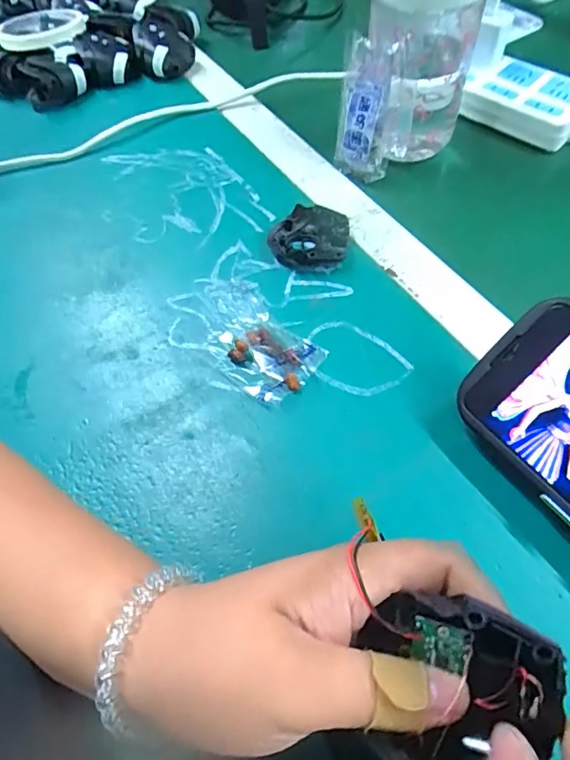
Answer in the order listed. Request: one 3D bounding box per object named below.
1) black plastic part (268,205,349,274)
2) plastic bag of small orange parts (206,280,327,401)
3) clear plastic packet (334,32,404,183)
[{"bbox_3d":[0.018,-0.107,0.378,0.059,0.016,0.052,0,59,5],"label":"black plastic part"},{"bbox_3d":[-0.024,-0.031,0.339,0.057,0.006,0.105,-37,61,-18],"label":"plastic bag of small orange parts"},{"bbox_3d":[0.065,-0.213,0.400,0.045,0.098,0.023,10,36,11],"label":"clear plastic packet"}]

